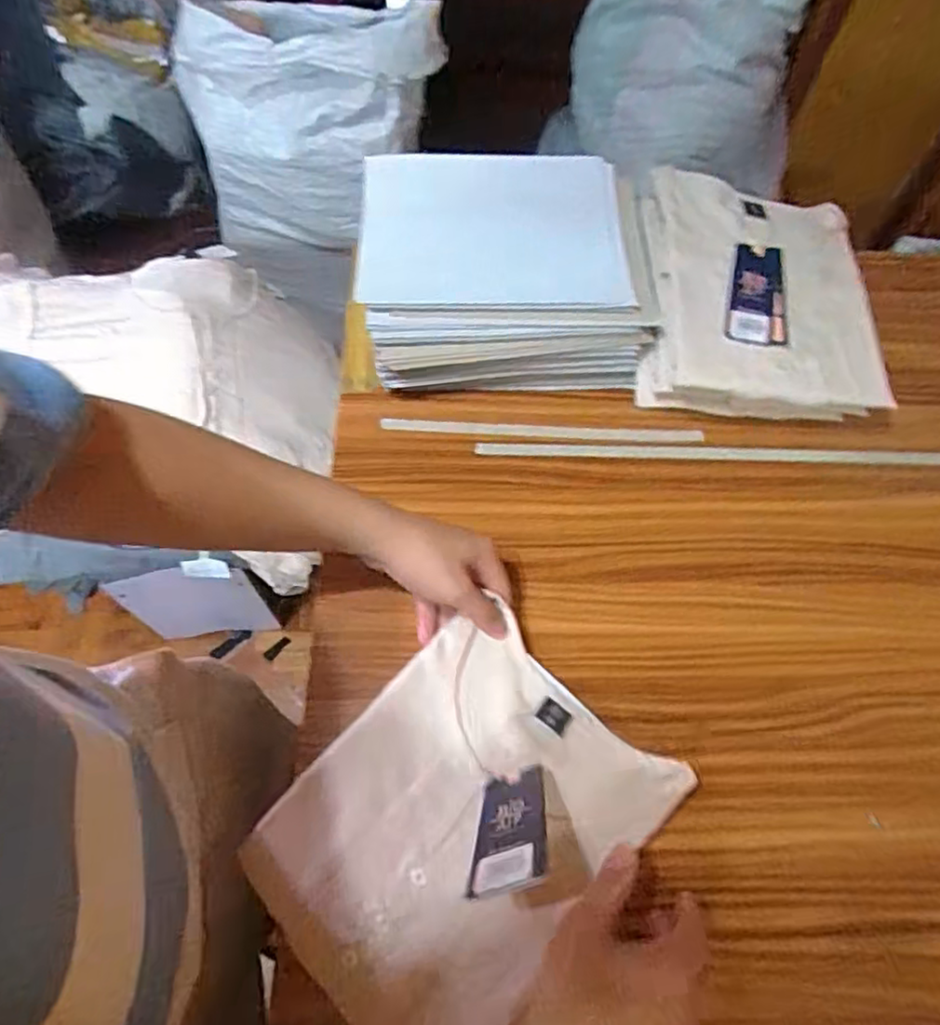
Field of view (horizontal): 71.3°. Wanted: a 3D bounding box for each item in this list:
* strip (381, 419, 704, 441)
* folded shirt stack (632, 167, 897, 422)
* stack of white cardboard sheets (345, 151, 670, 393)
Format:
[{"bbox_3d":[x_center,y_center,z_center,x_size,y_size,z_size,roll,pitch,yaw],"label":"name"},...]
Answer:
[{"bbox_3d":[0.072,-0.082,0.656,0.316,0.004,0.013,2,62,0],"label":"strip"},{"bbox_3d":[0.280,-0.222,0.666,0.212,0.072,0.264,0,71,7],"label":"folded shirt stack"},{"bbox_3d":[0.037,-0.247,0.684,0.284,0.106,0.238,-4,63,-3],"label":"stack of white cardboard sheets"}]

